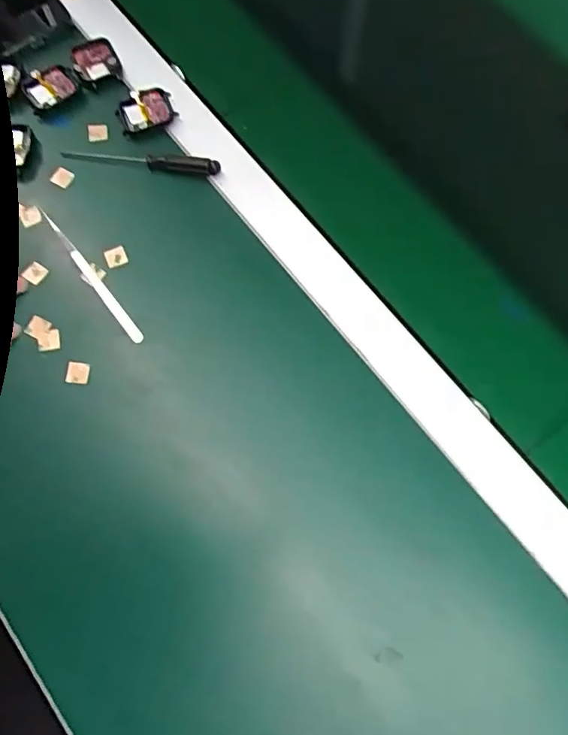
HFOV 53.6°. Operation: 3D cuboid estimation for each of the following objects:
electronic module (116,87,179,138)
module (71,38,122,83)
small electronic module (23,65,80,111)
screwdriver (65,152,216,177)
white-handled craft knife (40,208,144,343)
[{"bbox_3d":[-0.117,-0.218,0.477,0.047,0.009,0.035,-22,74,-9],"label":"electronic module"},{"bbox_3d":[-0.166,-0.271,0.494,0.037,0.011,0.040,-23,74,-9],"label":"module"},{"bbox_3d":[-0.199,-0.241,0.481,0.045,0.012,0.031,-34,76,-12],"label":"small electronic module"},{"bbox_3d":[-0.118,-0.172,0.463,0.131,0.013,0.014,8,72,0],"label":"screwdriver"},{"bbox_3d":[-0.148,-0.070,0.429,0.010,0.013,0.128,-38,77,-13],"label":"white-handled craft knife"}]

